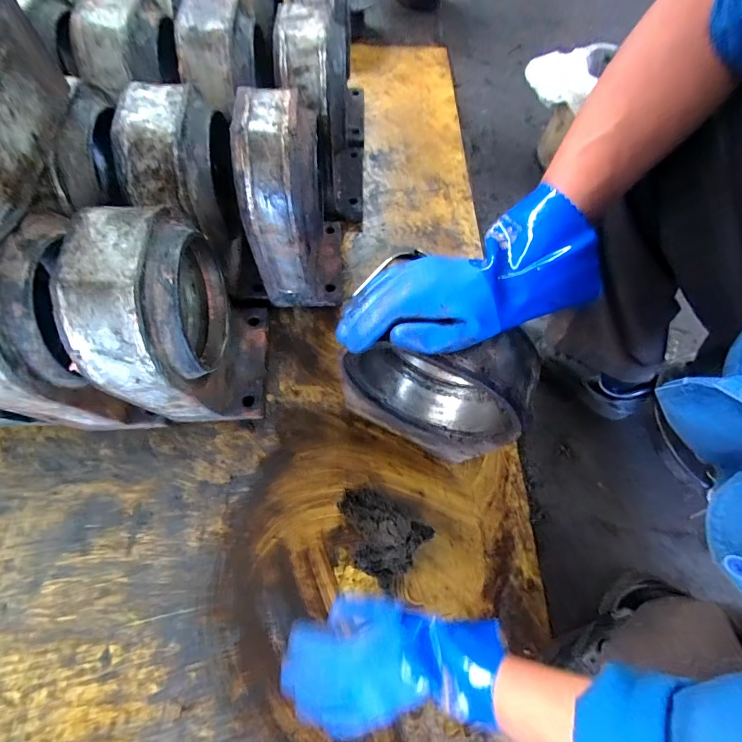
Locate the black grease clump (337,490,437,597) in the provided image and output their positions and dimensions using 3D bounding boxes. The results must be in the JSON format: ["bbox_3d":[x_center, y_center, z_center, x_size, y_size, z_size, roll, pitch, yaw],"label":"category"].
[{"bbox_3d":[0.007,0.234,0.543,0.132,0.050,0.101,35,69,14],"label":"black grease clump"}]

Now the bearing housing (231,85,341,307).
[{"bbox_3d":[-0.120,-0.264,0.622,0.121,0.318,0.215,0,65,-2],"label":"bearing housing"}]

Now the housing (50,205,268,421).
[{"bbox_3d":[-0.253,-0.063,0.518,0.152,0.316,0.220,-6,65,-5],"label":"housing"}]

